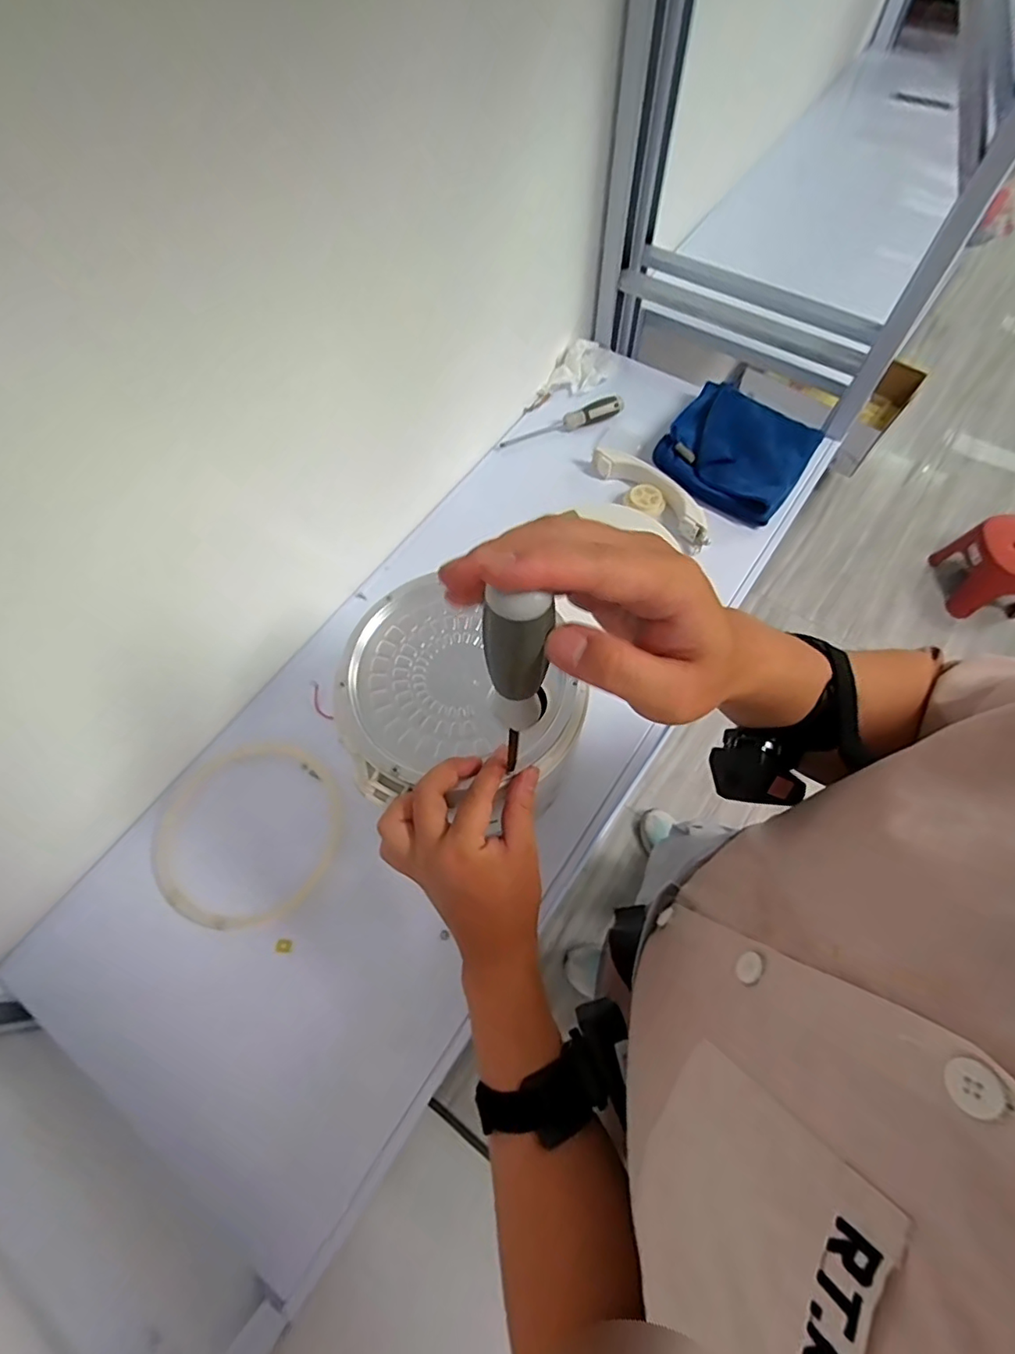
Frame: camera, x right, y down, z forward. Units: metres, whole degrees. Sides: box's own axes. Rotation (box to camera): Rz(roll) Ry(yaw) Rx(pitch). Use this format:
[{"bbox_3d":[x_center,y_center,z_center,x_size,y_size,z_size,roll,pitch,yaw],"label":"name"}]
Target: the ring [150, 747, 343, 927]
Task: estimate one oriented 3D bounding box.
[{"bbox_3d":[-0.272,0.162,0.589,0.196,0.017,0.184,-1,65,2],"label":"ring"}]

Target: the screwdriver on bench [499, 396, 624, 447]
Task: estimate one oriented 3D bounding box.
[{"bbox_3d":[0.082,-0.367,0.818,0.188,0.025,0.031,-21,66,-7],"label":"screwdriver on bench"}]

